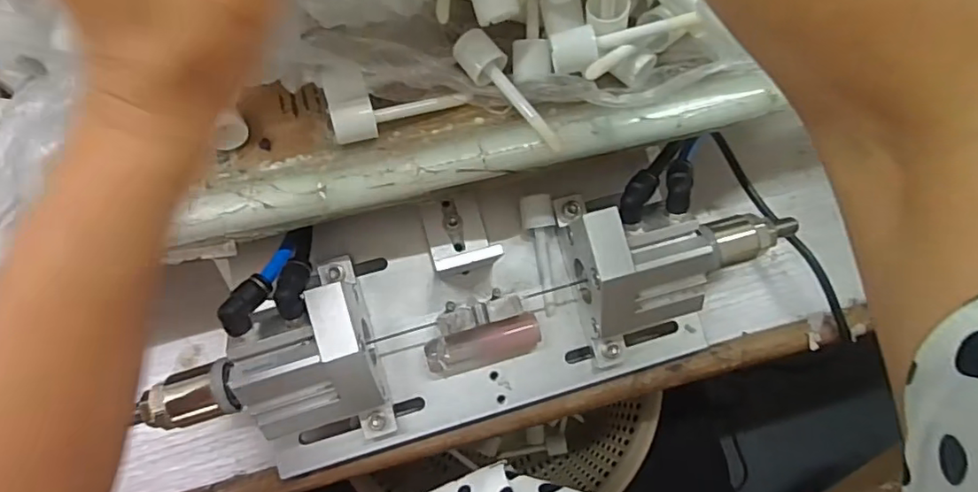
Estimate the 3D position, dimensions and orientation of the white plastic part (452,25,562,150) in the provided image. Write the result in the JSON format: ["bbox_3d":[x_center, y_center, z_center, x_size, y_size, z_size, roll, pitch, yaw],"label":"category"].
[{"bbox_3d":[0.012,-0.080,0.280,0.018,0.013,0.075,-42,79,-10],"label":"white plastic part"}]

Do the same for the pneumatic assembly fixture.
[{"bbox_3d":[-0.009,0.035,0.325,0.347,0.097,0.122,-17,75,-5],"label":"pneumatic assembly fixture"}]

